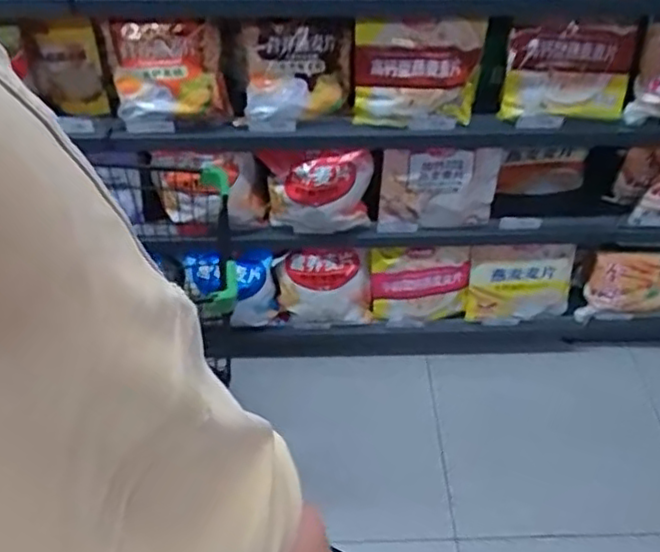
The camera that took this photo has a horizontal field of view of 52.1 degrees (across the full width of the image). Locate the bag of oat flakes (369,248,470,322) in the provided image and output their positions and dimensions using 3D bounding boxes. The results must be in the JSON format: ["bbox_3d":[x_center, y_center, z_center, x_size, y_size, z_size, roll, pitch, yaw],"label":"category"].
[{"bbox_3d":[0.247,0.027,1.863,0.267,0.234,0.055,1,45,0],"label":"bag of oat flakes"}]

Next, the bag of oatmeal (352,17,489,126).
[{"bbox_3d":[0.181,-0.425,1.440,0.259,0.246,0.044,5,45,3],"label":"bag of oatmeal"}]

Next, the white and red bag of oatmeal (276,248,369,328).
[{"bbox_3d":[-0.019,0.034,1.873,0.245,0.240,0.073,3,45,2],"label":"white and red bag of oatmeal"}]

